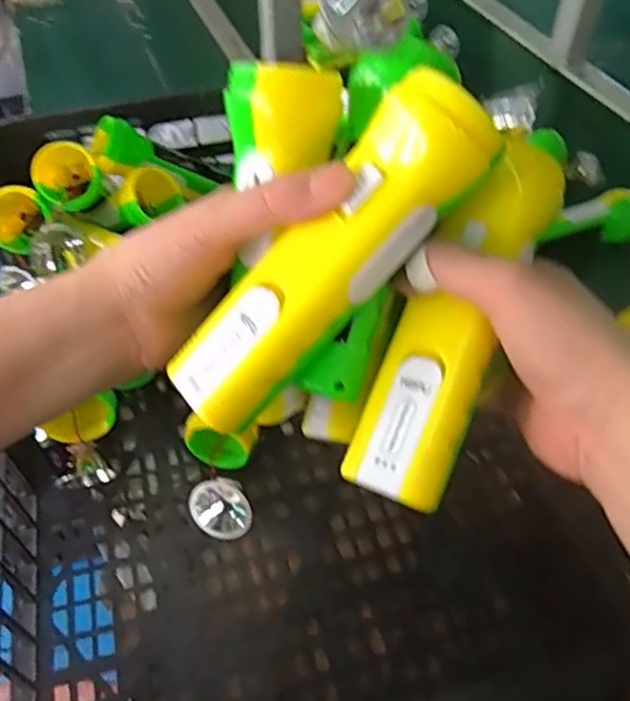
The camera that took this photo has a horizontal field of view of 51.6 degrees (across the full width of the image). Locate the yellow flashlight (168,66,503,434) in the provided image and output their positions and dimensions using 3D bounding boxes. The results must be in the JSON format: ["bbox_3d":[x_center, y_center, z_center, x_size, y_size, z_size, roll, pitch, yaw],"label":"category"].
[{"bbox_3d":[0.002,-0.036,0.260,0.160,0.033,0.039,-47,55,12],"label":"yellow flashlight"}]

